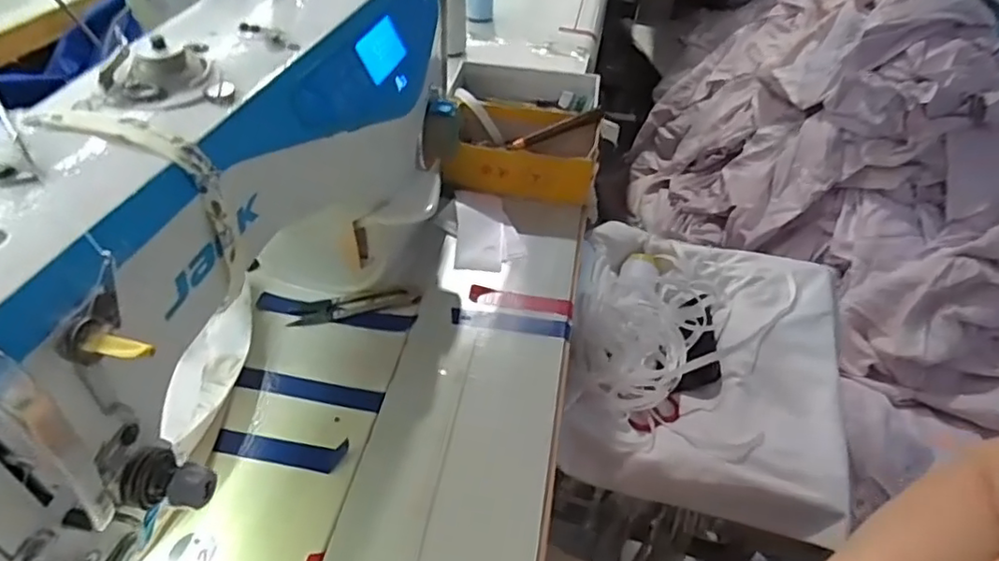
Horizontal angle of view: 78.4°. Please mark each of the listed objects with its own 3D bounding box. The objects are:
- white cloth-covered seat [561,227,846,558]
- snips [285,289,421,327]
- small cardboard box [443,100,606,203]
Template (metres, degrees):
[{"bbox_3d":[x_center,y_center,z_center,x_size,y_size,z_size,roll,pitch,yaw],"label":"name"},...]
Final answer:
[{"bbox_3d":[0.252,0.091,0.755,0.351,0.056,0.385,12,44,9],"label":"white cloth-covered seat"},{"bbox_3d":[-0.115,0.019,0.485,0.098,0.005,0.022,-10,45,-12],"label":"snips"},{"bbox_3d":[0.024,-0.127,0.597,0.134,0.053,0.096,7,44,6],"label":"small cardboard box"}]

